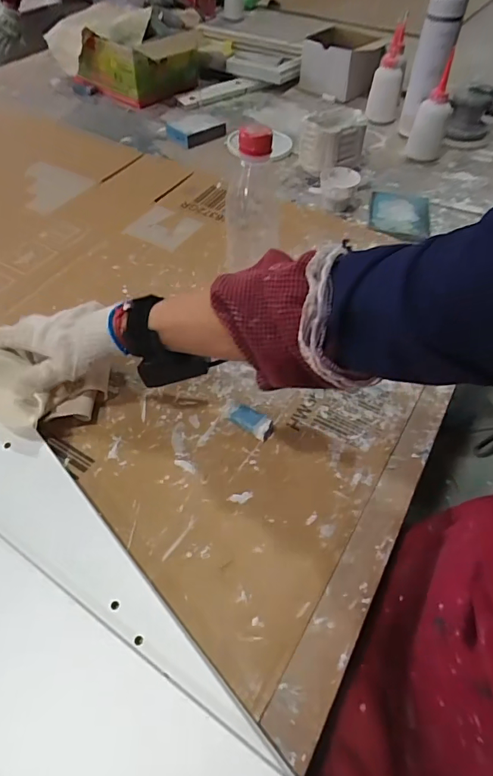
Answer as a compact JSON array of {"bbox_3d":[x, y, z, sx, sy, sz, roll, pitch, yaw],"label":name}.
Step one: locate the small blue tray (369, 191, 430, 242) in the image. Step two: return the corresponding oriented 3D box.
[{"bbox_3d":[0.254,-0.291,0.775,0.096,0.014,0.135,10,51,6],"label":"small blue tray"}]

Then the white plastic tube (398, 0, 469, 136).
[{"bbox_3d":[0.338,-0.584,0.865,0.058,0.223,0.055,24,53,18],"label":"white plastic tube"}]

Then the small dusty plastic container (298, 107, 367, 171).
[{"bbox_3d":[0.152,-0.436,0.828,0.101,0.076,0.107,0,50,0],"label":"small dusty plastic container"}]

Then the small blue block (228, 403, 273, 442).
[{"bbox_3d":[0.005,0.033,0.489,0.047,0.019,0.022,31,56,22],"label":"small blue block"}]

